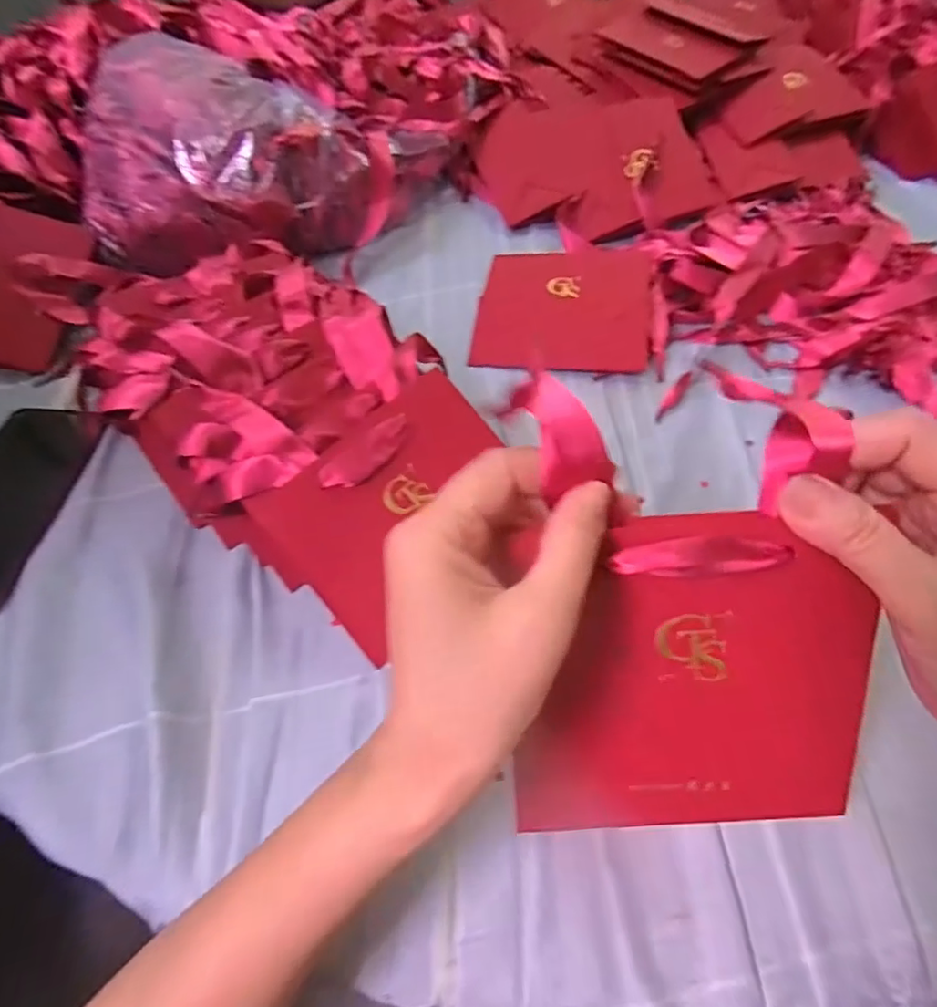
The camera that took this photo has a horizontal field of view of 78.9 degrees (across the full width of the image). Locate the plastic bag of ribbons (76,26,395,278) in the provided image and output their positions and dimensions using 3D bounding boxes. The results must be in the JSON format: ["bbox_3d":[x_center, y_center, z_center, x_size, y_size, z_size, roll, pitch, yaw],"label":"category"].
[{"bbox_3d":[-0.244,-0.339,0.545,0.251,0.103,0.291,-26,59,-14],"label":"plastic bag of ribbons"}]

